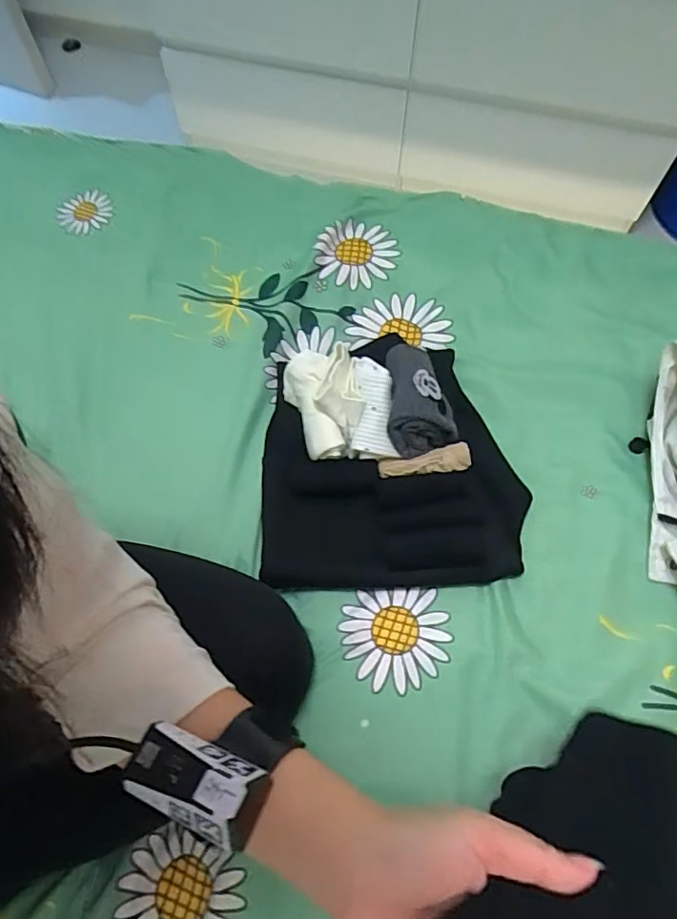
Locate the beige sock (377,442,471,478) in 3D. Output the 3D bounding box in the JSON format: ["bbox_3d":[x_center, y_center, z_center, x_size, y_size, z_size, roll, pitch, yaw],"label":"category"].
[{"bbox_3d":[0.073,0.003,0.465,0.078,0.018,0.025,-10,65,9],"label":"beige sock"}]

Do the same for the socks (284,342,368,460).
[{"bbox_3d":[-0.013,-0.049,0.479,0.062,0.047,0.089,-10,66,-5],"label":"socks"}]

